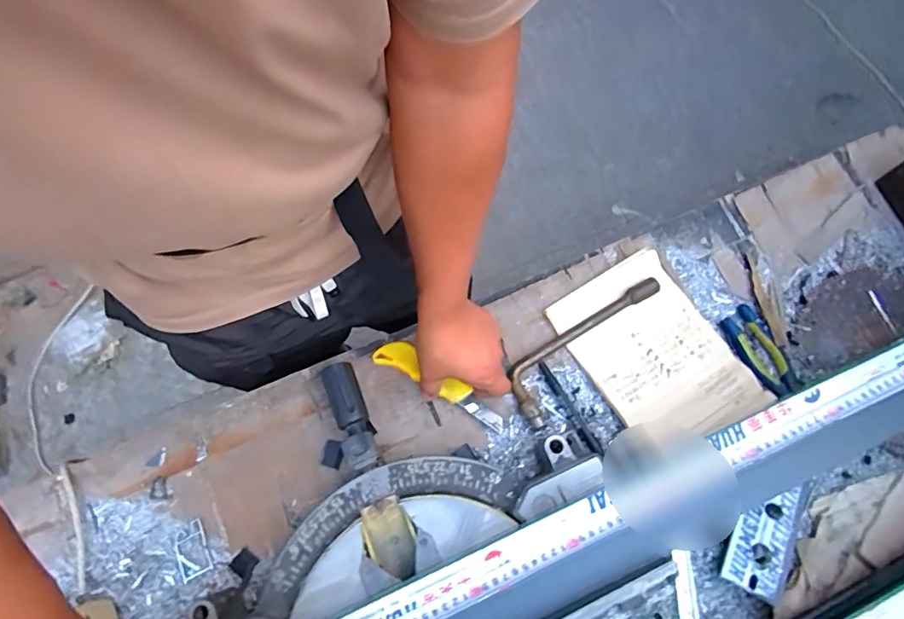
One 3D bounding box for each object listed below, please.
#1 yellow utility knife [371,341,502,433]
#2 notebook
[{"bbox_3d":[-0.016,0.093,0.623,0.185,0.022,0.041,32,72,13],"label":"yellow utility knife"},{"bbox_3d":[0.262,0.054,0.646,0.174,0.016,0.240,-29,71,-10],"label":"notebook"}]

